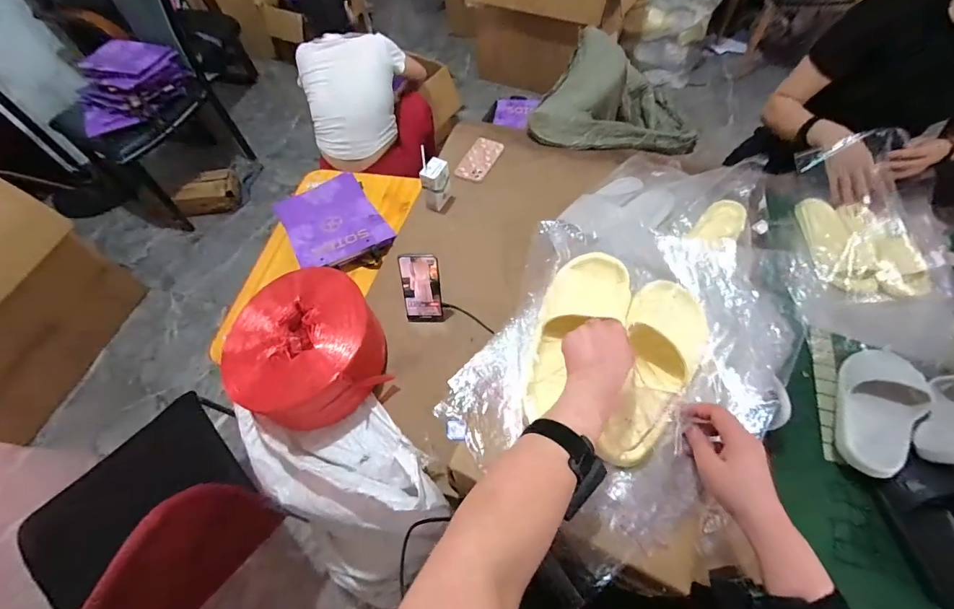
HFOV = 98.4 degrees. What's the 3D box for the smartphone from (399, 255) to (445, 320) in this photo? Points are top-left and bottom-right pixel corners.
[{"bbox_3d":[-0.110,-0.030,0.821,0.076,0.158,0.016,-2,38,2],"label":"smartphone"}]

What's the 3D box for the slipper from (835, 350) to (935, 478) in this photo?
[{"bbox_3d":[0.699,0.180,0.724,0.111,0.068,0.271,31,66,19],"label":"slipper"}]

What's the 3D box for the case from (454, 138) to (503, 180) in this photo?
[{"bbox_3d":[0.009,-0.398,1.124,0.086,0.009,0.172,18,62,13],"label":"case"}]

